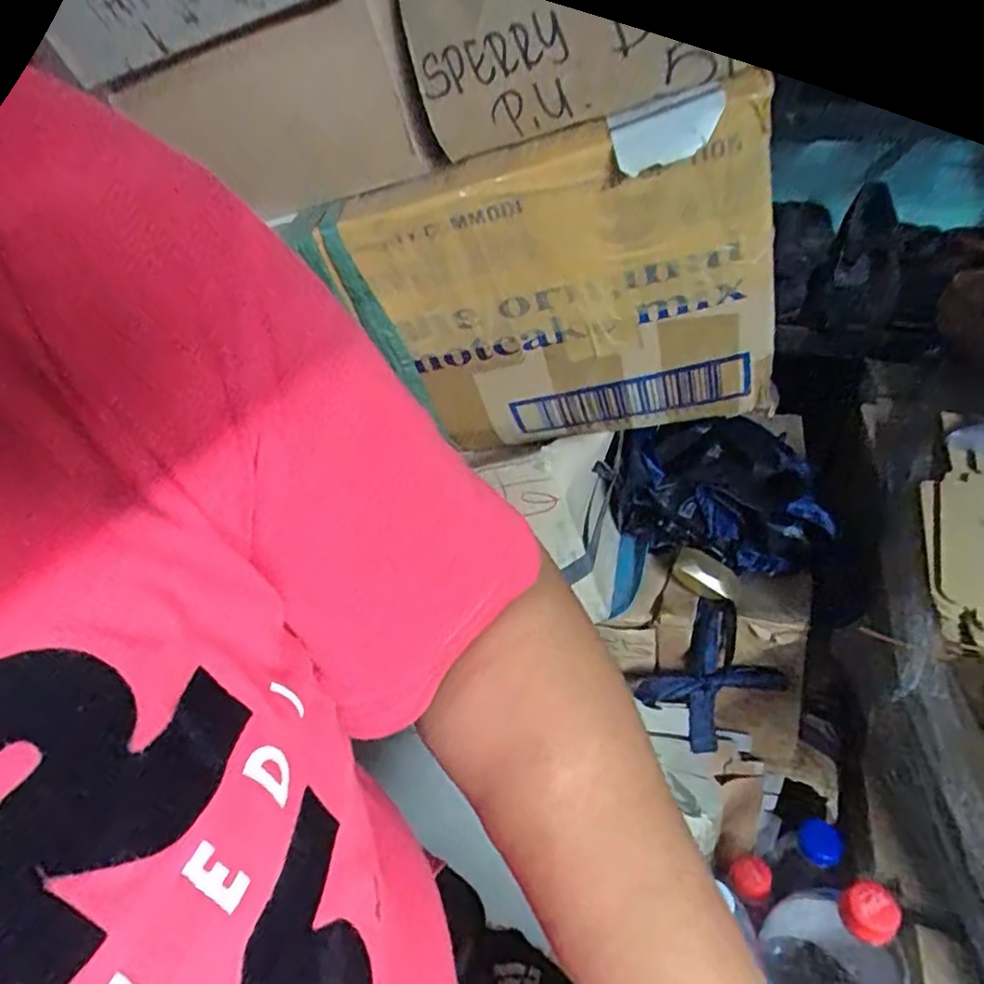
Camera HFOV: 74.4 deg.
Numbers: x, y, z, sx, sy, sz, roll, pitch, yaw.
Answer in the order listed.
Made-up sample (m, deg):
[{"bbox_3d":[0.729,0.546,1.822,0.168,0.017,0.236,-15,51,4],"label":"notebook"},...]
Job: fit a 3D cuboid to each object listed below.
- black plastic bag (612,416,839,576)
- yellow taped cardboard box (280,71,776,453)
[{"bbox_3d":[0.182,0.002,0.520,0.170,0.119,0.050,13,38,22],"label":"black plastic bag"},{"bbox_3d":[0.048,-0.112,0.406,0.234,0.210,0.052,-6,53,21],"label":"yellow taped cardboard box"}]

